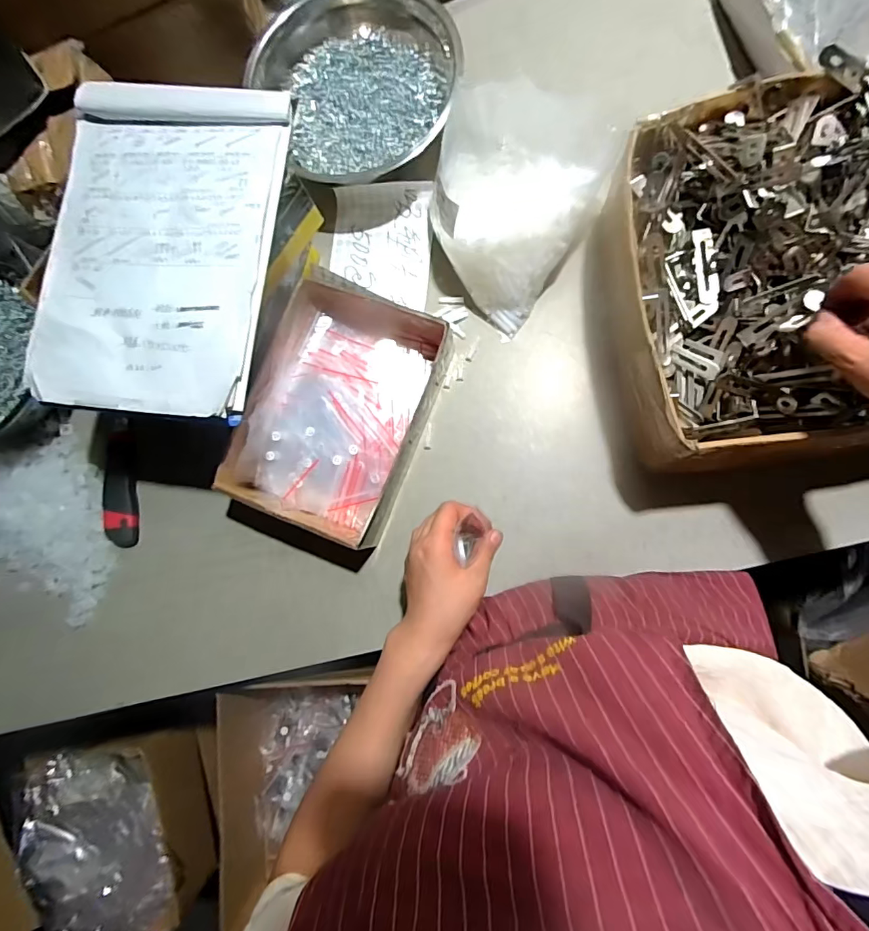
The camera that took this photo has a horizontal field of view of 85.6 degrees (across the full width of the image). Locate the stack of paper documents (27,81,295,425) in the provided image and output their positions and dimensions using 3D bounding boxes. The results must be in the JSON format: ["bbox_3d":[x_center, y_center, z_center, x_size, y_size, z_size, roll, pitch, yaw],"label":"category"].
[{"bbox_3d":[-0.254,-0.203,0.434,0.216,0.017,0.308,7,85,9],"label":"stack of paper documents"}]

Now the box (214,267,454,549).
[{"bbox_3d":[-0.103,-0.061,0.521,0.176,0.076,0.257,19,87,9],"label":"box"}]

